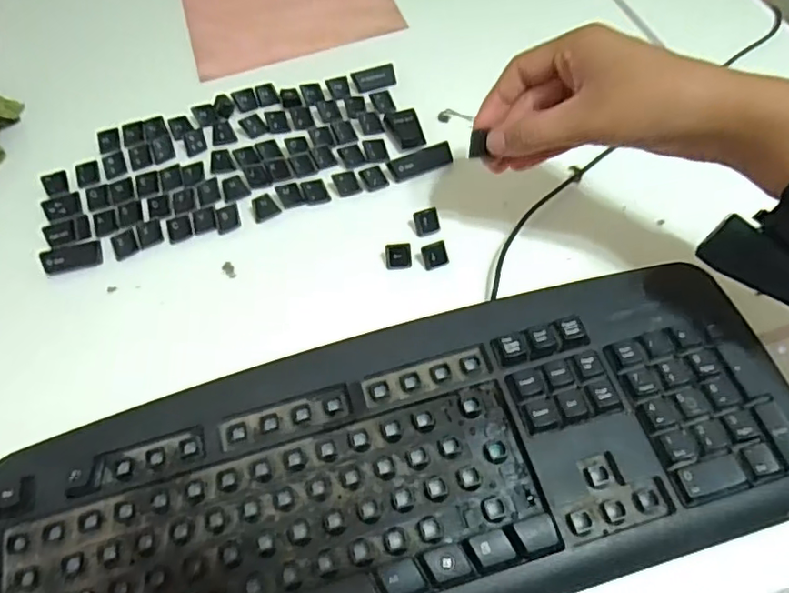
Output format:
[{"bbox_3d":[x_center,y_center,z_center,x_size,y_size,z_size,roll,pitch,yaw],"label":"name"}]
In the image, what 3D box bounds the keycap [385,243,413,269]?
[{"bbox_3d":[0.003,-0.029,0.396,0.018,0.015,0.014,-2,61,2],"label":"keycap"}]

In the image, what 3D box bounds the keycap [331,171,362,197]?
[{"bbox_3d":[-0.037,-0.087,0.437,0.019,0.012,0.014,-17,62,-6],"label":"keycap"}]

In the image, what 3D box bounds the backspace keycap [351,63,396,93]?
[{"bbox_3d":[-0.017,-0.187,0.492,0.037,0.010,0.020,-16,61,-6],"label":"backspace keycap"}]

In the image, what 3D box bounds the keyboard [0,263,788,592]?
[{"bbox_3d":[-0.001,0.091,0.315,0.436,0.019,0.165,-14,58,-4],"label":"keyboard"}]

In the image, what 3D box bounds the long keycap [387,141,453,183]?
[{"bbox_3d":[0.020,-0.104,0.442,0.051,0.011,0.019,-23,62,-9],"label":"long keycap"}]

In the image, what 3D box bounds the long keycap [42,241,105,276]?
[{"bbox_3d":[-0.232,-0.030,0.413,0.040,0.009,0.021,-13,61,-4],"label":"long keycap"}]

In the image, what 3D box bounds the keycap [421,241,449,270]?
[{"bbox_3d":[0.029,-0.029,0.395,0.018,0.013,0.014,-22,62,-9],"label":"keycap"}]

